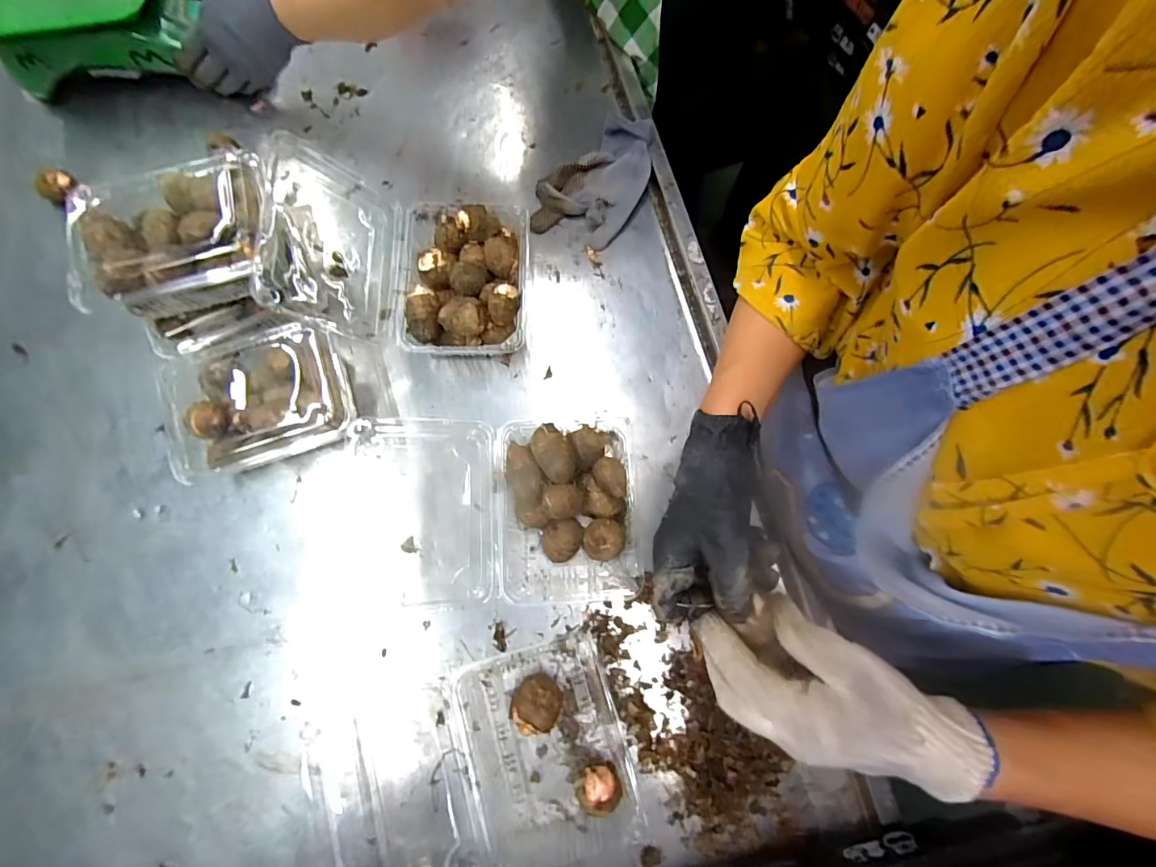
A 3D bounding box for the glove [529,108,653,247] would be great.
[{"bbox_3d":[0.020,-0.303,0.578,0.119,0.046,0.158,23,77,5],"label":"glove"}]

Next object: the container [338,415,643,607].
[{"bbox_3d":[-0.099,0.069,0.475,0.301,0.068,0.192,-1,76,-1],"label":"container"}]

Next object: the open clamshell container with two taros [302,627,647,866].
[{"bbox_3d":[-0.101,0.304,0.430,0.285,0.048,0.177,-15,77,-5],"label":"open clamshell container with two taros"}]

